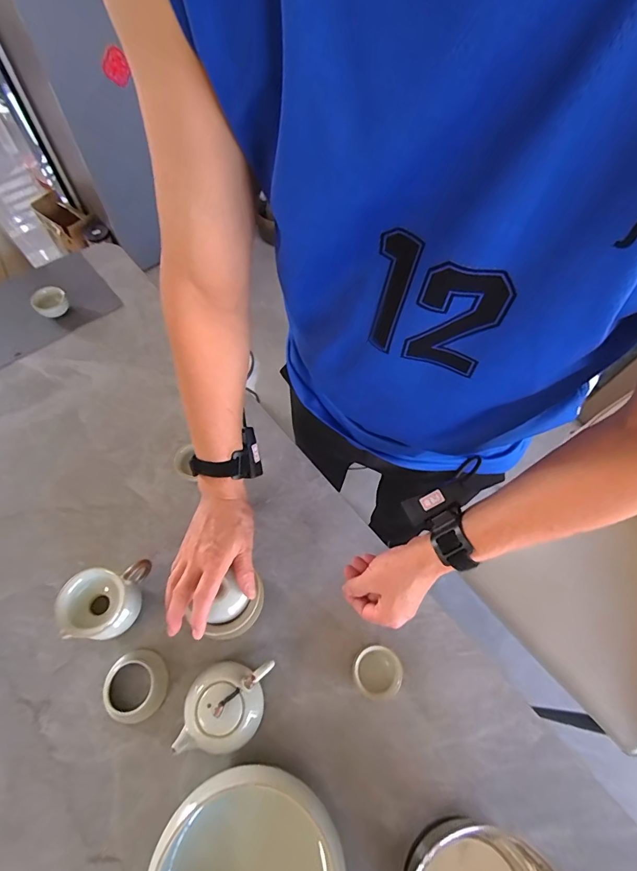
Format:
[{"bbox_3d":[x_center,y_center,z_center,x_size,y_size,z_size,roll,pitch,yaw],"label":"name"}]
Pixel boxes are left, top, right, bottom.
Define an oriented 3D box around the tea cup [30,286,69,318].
[{"bbox_3d":[-0.505,-0.251,0.769,0.058,0.038,0.053,1,61,-3],"label":"tea cup"}]

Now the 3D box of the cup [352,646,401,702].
[{"bbox_3d":[0.073,0.299,0.517,0.056,0.032,0.057,1,61,-3],"label":"cup"}]

